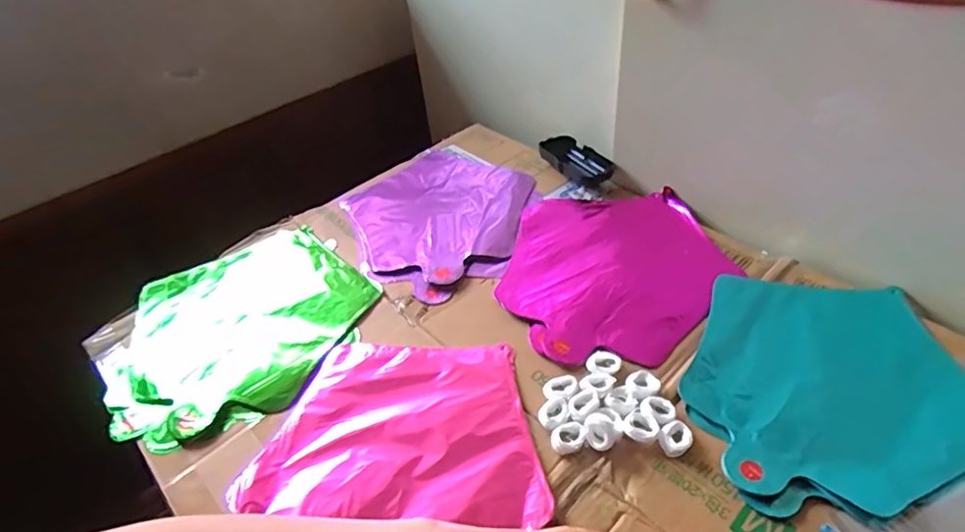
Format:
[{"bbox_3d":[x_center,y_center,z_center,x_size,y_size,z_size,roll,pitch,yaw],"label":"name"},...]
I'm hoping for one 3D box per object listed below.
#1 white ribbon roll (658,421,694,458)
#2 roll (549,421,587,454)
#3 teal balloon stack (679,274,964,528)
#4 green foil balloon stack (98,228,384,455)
[{"bbox_3d":[0.149,0.133,0.422,0.030,0.012,0.022,-32,49,-24],"label":"white ribbon roll"},{"bbox_3d":[0.067,0.133,0.427,0.027,0.013,0.022,-29,48,-22],"label":"roll"},{"bbox_3d":[0.283,0.091,0.457,0.225,0.016,0.222,-8,44,-2],"label":"teal balloon stack"},{"bbox_3d":[-0.247,0.060,0.560,0.252,0.018,0.233,-28,48,-21],"label":"green foil balloon stack"}]

